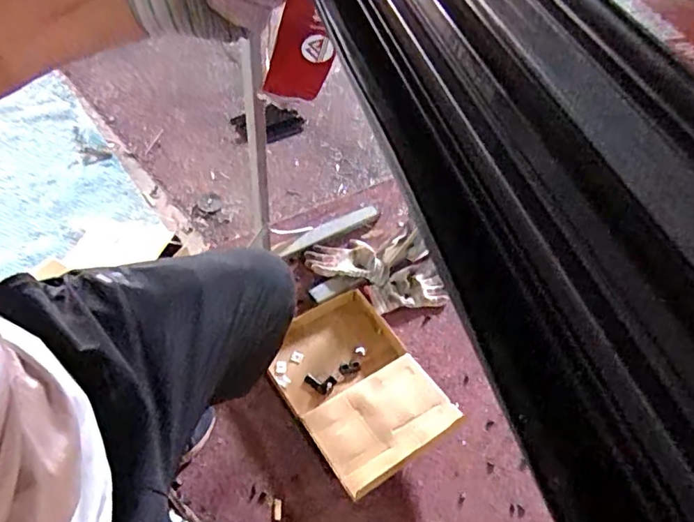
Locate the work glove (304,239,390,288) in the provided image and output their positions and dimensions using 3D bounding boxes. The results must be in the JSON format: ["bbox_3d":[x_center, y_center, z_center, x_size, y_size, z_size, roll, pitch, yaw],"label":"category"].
[{"bbox_3d":[0.001,-0.005,1.277,0.199,0.031,0.113,10,49,4],"label":"work glove"}]

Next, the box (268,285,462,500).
[{"bbox_3d":[0.013,0.232,1.066,0.263,0.071,0.375,-25,55,-25],"label":"box"}]

